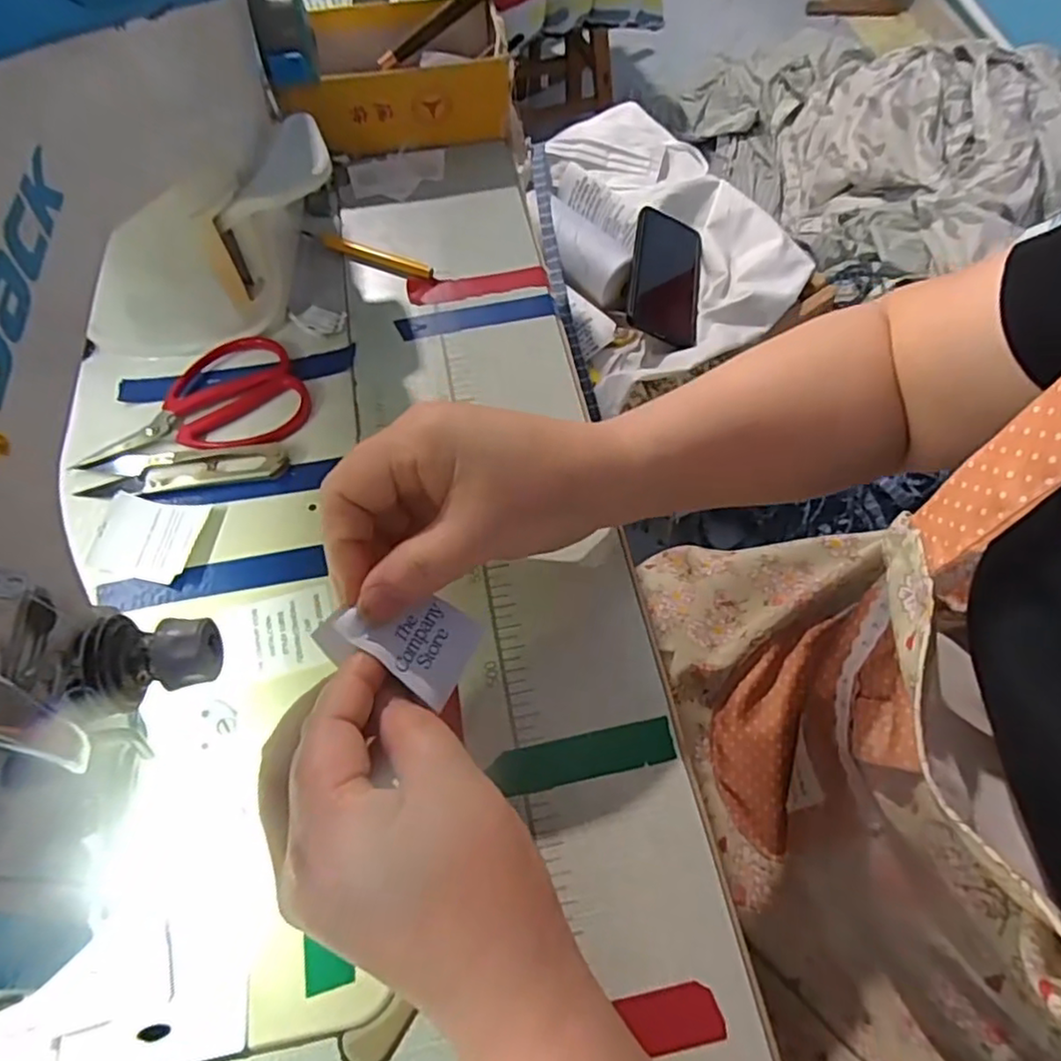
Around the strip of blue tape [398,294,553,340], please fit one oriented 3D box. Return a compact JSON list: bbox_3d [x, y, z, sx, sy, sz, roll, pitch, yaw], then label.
[{"bbox_3d":[-0.031,-0.123,0.377,0.090,0.004,0.015,-11,62,-6],"label":"strip of blue tape"}]

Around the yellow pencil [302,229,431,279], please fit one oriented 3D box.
[{"bbox_3d":[-0.099,-0.168,0.398,0.090,0.010,0.008,23,64,13],"label":"yellow pencil"}]

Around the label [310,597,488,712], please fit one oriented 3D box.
[{"bbox_3d":[-0.047,0.038,0.244,0.054,0.011,0.037,33,49,-16],"label":"label"}]

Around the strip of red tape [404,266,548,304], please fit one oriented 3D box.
[{"bbox_3d":[-0.031,-0.145,0.389,0.083,0.004,0.020,-9,61,-6],"label":"strip of red tape"}]

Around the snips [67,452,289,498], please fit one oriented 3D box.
[{"bbox_3d":[-0.172,-0.030,0.327,0.098,0.007,0.024,-3,61,-2],"label":"snips"}]

